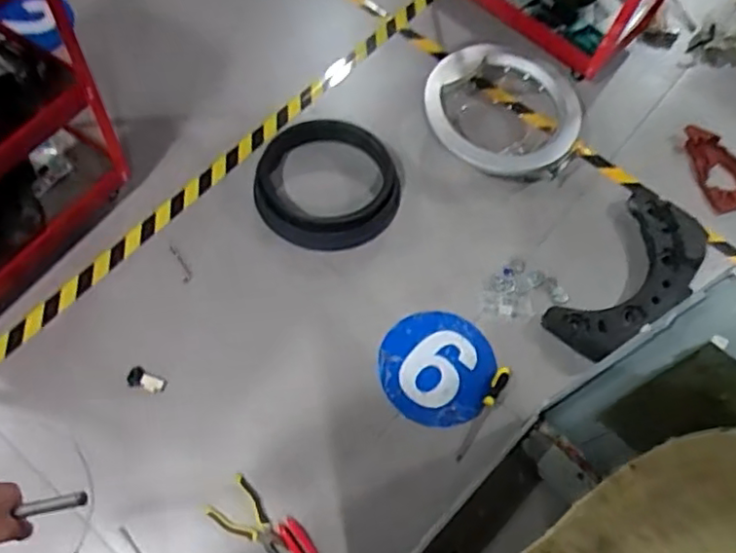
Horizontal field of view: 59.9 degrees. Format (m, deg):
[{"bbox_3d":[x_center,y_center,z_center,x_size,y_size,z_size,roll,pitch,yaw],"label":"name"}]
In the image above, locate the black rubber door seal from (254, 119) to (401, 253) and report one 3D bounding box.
[{"bbox_3d":[-0.109,-0.247,1.701,0.375,0.061,0.365,1,65,-2],"label":"black rubber door seal"}]

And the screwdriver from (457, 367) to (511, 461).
[{"bbox_3d":[0.267,0.316,1.493,0.033,0.027,0.261,32,67,12],"label":"screwdriver"}]

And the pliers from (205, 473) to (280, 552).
[{"bbox_3d":[-0.249,0.522,1.355,0.182,0.014,0.099,40,69,15],"label":"pliers"}]

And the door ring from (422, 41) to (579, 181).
[{"bbox_3d":[0.387,-0.478,1.793,0.438,0.136,0.364,25,66,9],"label":"door ring"}]

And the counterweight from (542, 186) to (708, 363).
[{"bbox_3d":[0.692,-0.006,1.646,0.237,0.057,0.519,36,68,14],"label":"counterweight"}]

